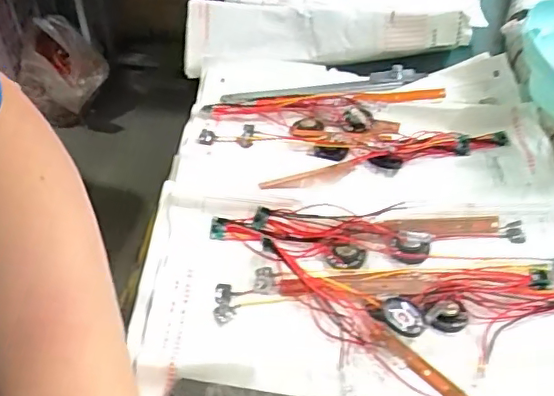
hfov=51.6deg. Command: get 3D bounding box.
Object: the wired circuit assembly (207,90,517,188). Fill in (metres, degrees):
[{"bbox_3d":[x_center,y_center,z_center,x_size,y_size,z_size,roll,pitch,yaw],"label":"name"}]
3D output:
[{"bbox_3d":[0.059,-0.056,0.467,0.233,0.017,0.124,-1,45,-3],"label":"wired circuit assembly"}]

